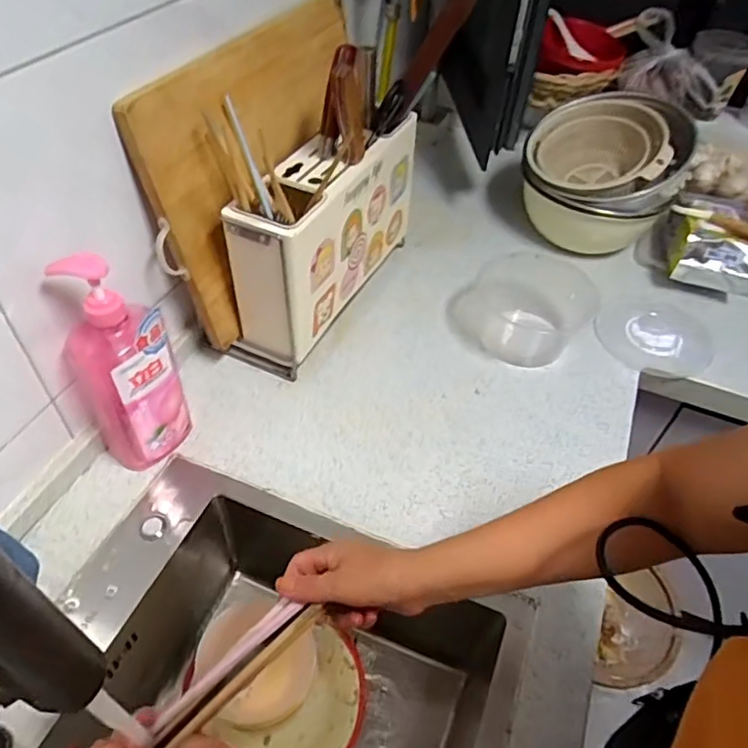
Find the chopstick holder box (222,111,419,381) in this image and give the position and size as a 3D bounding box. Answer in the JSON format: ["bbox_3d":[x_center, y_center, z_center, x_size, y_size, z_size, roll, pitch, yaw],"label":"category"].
[{"bbox_3d":[-0.064,-0.197,0.834,0.108,0.239,0.350,22,50,15],"label":"chopstick holder box"}]

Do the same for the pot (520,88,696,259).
[{"bbox_3d":[0.376,-0.327,0.985,0.253,0.189,0.216,10,48,6],"label":"pot"}]

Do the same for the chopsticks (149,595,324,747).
[{"bbox_3d":[-0.126,0.237,0.425,0.031,0.015,0.213,35,48,25],"label":"chopsticks"}]

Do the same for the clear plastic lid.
[{"bbox_3d":[0.432,-0.061,0.900,0.163,0.016,0.156,2,48,-2],"label":"clear plastic lid"}]

